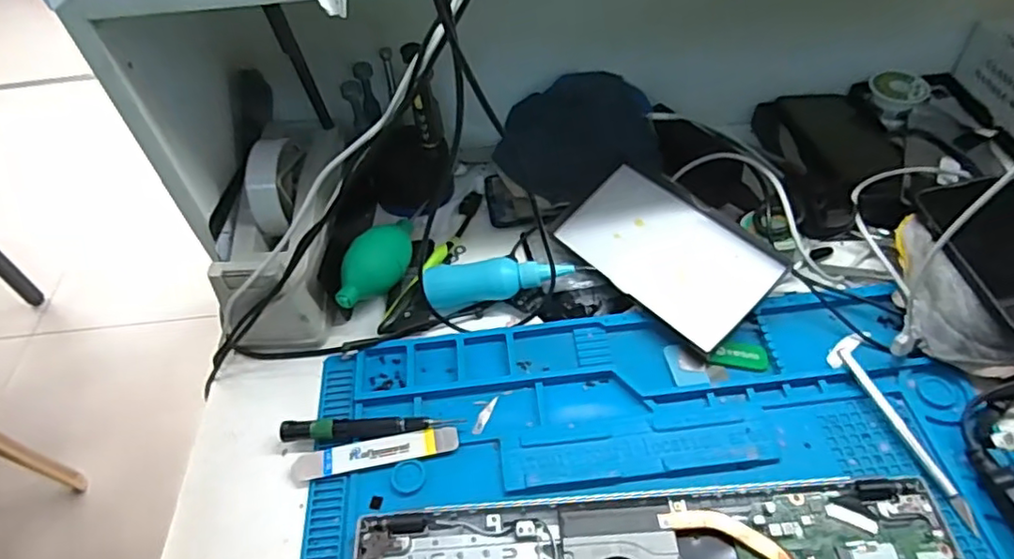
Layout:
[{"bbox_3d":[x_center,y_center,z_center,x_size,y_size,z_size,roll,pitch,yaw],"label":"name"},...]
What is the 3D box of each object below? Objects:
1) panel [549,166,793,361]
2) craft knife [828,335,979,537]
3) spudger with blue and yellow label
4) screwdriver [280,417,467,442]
[{"bbox_3d":[0.132,-0.024,0.520,0.099,0.013,0.173,-43,59,-5],"label":"panel"},{"bbox_3d":[0.269,0.097,0.426,0.030,0.014,0.148,-10,50,-3],"label":"craft knife"},{"bbox_3d":[-0.094,0.123,0.438,0.116,0.005,0.019,-10,50,-3],"label":"spudger with blue and yellow label"},{"bbox_3d":[-0.098,0.108,0.447,0.129,0.013,0.014,-5,50,1],"label":"screwdriver"}]

